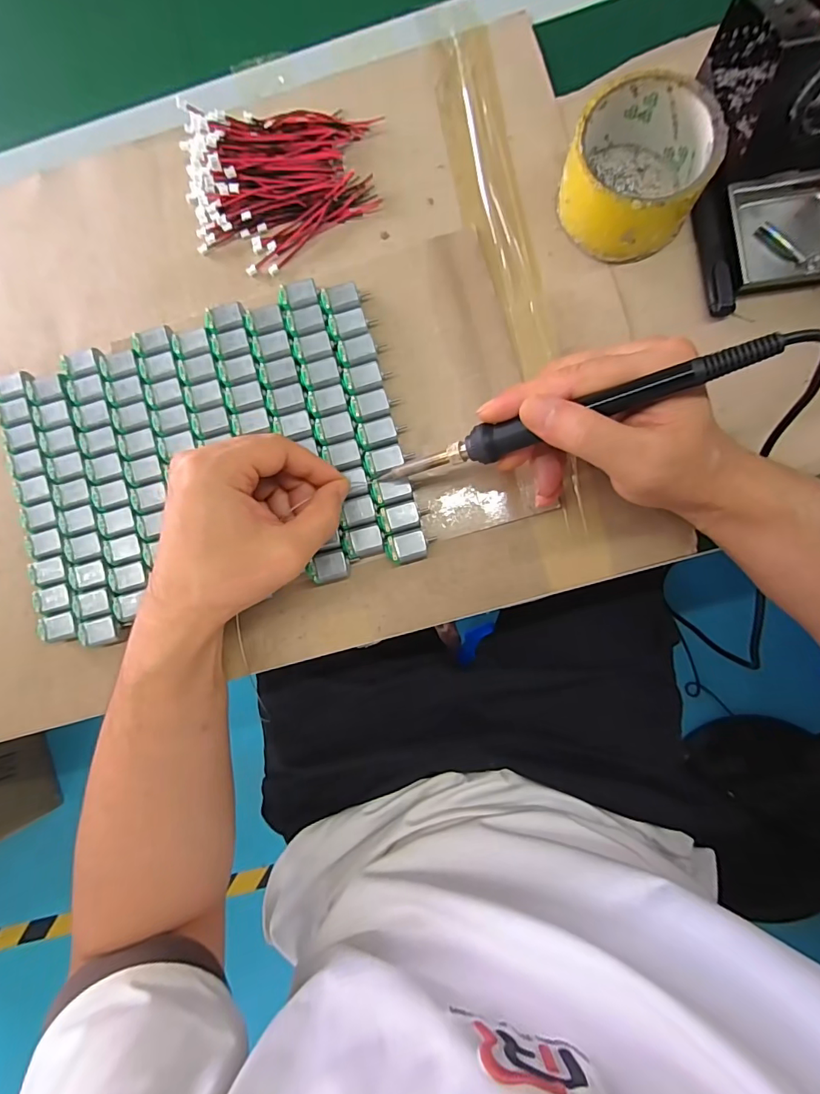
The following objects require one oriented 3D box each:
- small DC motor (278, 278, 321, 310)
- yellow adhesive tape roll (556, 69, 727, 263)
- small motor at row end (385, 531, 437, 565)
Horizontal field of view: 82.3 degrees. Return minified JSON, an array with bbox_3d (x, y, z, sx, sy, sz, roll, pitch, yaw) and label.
[{"bbox_3d":[-0.076,-0.172,0.327,0.027,0.014,0.019,-13,84,4],"label":"small DC motor"},{"bbox_3d":[0.144,-0.239,0.299,0.083,0.046,0.085,0,85,5],"label":"yellow adhesive tape roll"},{"bbox_3d":[0.001,0.001,0.312,0.032,0.015,0.019,-11,84,4],"label":"small motor at row end"}]

